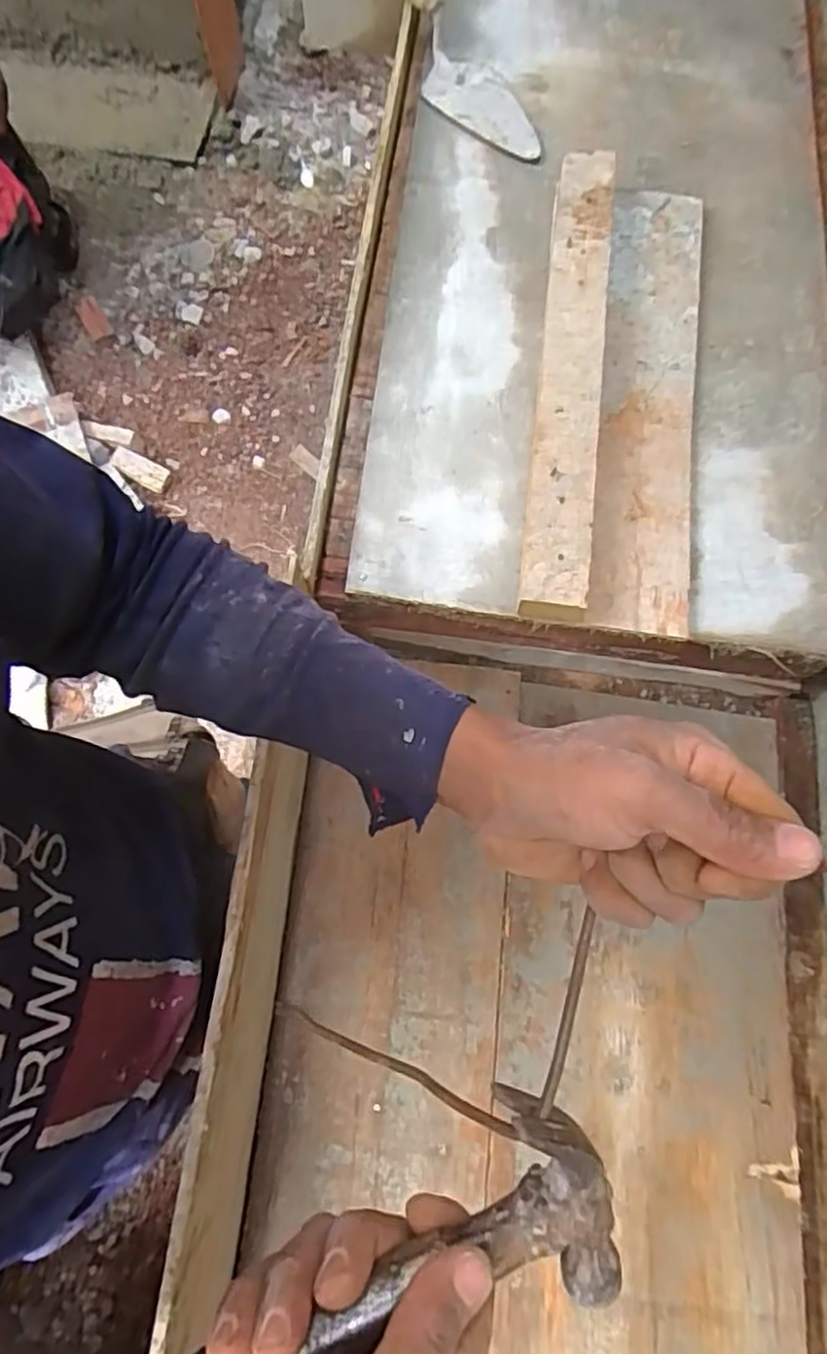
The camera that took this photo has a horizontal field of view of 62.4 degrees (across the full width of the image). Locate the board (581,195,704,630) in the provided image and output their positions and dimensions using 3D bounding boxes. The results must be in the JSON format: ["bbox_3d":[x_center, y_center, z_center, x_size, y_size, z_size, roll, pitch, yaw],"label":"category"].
[{"bbox_3d":[0.215,-0.260,0.628,0.090,0.020,0.459,8,73,2],"label":"board"}]

